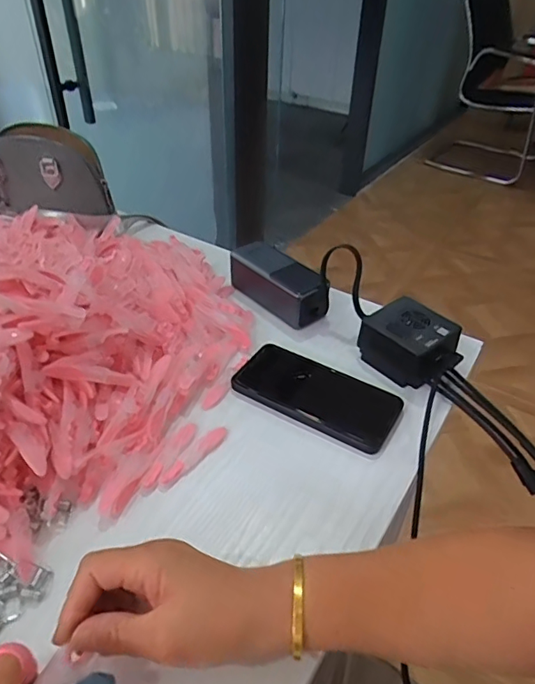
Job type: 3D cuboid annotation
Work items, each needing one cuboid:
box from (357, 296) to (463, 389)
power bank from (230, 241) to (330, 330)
[{"bbox_3d":[0.148,0.002,0.519,0.071,0.048,0.086,-26,47,-31],"label":"box"},{"bbox_3d":[0.015,-0.073,0.597,0.056,0.047,0.128,-26,47,-31],"label":"power bank"}]

